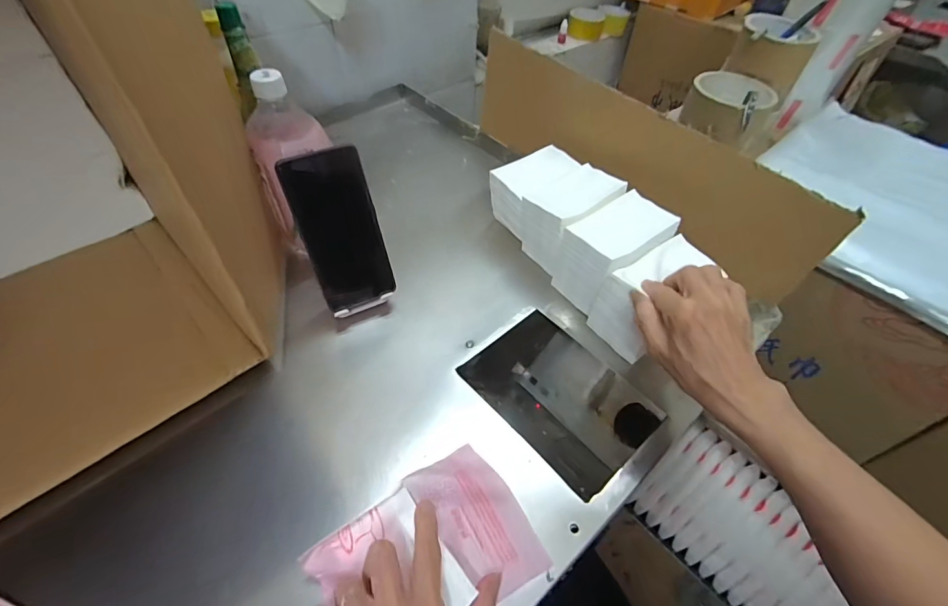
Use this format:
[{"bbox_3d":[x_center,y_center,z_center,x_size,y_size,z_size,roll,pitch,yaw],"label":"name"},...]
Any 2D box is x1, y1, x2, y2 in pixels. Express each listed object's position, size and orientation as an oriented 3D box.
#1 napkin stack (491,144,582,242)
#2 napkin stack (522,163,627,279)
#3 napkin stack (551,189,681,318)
[{"bbox_3d":[0.075,-0.139,0.563,0.107,0.092,0.068,-30,57,-25],"label":"napkin stack"},{"bbox_3d":[0.115,-0.100,0.519,0.108,0.091,0.076,-27,56,-23],"label":"napkin stack"},{"bbox_3d":[0.153,-0.055,0.477,0.110,0.089,0.072,-25,55,-22],"label":"napkin stack"}]

